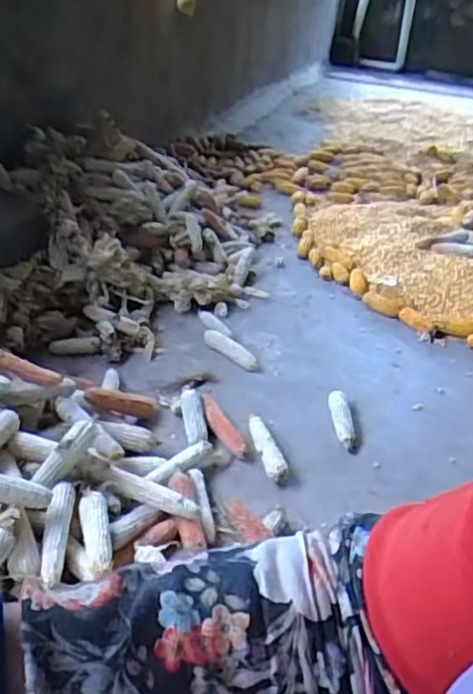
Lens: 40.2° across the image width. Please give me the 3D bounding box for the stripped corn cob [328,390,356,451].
[{"bbox_3d":[0.231,0.155,1.416,0.043,0.032,0.173,6,31,-6],"label":"stripped corn cob"}]

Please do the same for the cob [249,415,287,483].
[{"bbox_3d":[0.059,0.198,1.298,0.044,0.039,0.200,0,32,-16],"label":"cob"}]

